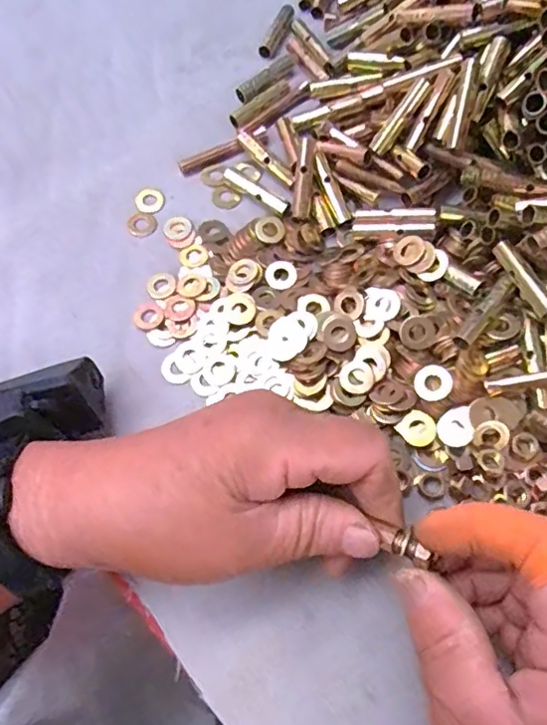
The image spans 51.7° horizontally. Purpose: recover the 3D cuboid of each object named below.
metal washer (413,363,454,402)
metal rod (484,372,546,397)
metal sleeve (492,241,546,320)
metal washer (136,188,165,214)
[{"bbox_3d":[0.075,0.010,0.266,0.017,0.004,0.017,-4,74,14],"label":"metal washer"},{"bbox_3d":[0.124,0.007,0.251,0.056,0.005,0.006,-13,64,23],"label":"metal rod"},{"bbox_3d":[0.121,-0.040,0.272,0.010,0.007,0.042,-37,87,-13],"label":"metal sleeve"},{"bbox_3d":[-0.071,-0.094,0.328,0.016,0.004,0.015,-35,70,-13],"label":"metal washer"}]

